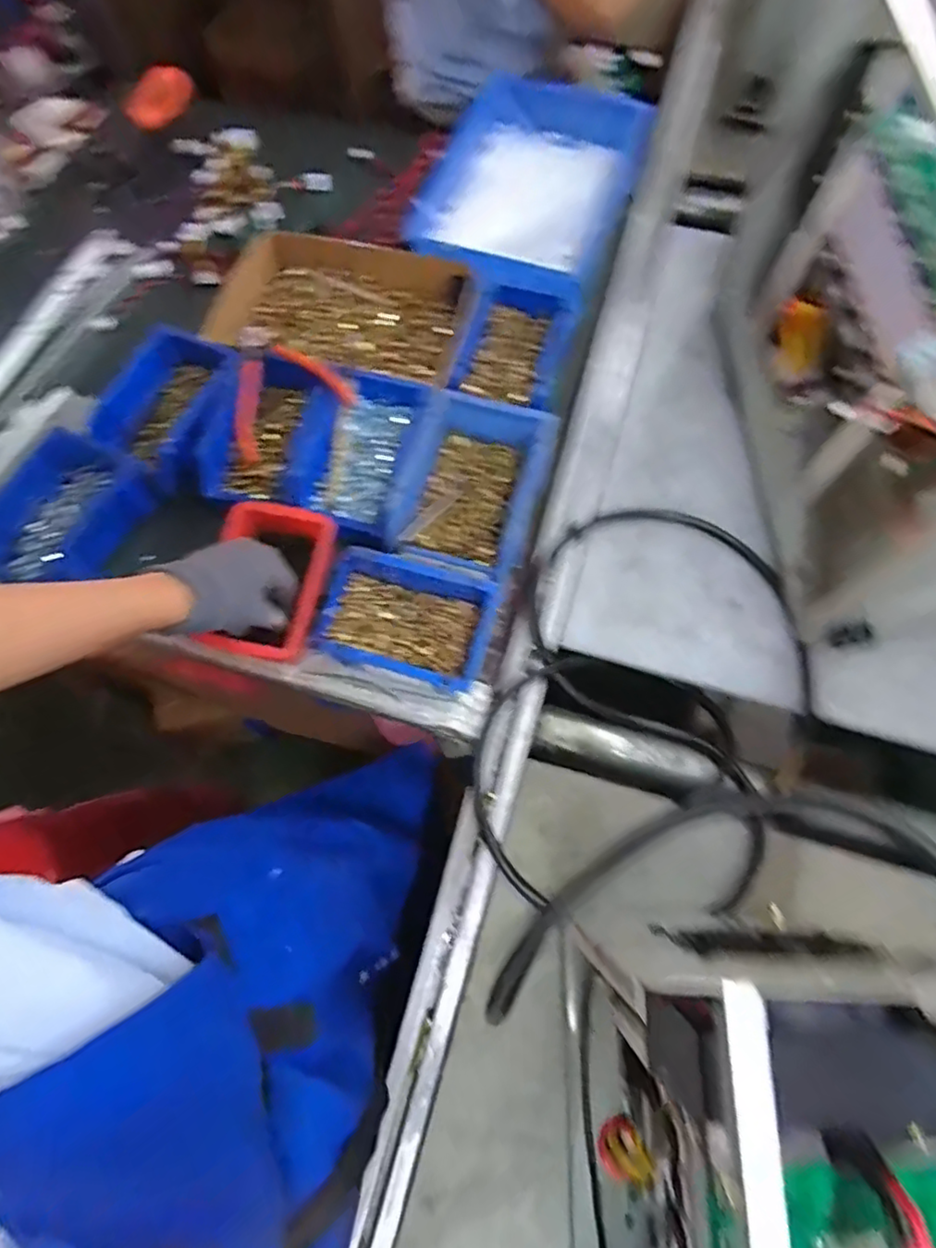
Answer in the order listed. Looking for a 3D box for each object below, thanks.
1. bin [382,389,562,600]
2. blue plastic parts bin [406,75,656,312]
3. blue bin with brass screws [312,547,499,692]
[{"bbox_3d":[0.007,-0.131,0.652,0.134,0.101,0.166,11,72,7],"label":"bin"},{"bbox_3d":[0.074,-0.525,0.784,0.223,0.099,0.362,18,73,9],"label":"blue plastic parts bin"},{"bbox_3d":[-0.058,-0.001,0.593,0.158,0.065,0.105,13,72,7],"label":"blue bin with brass screws"}]

